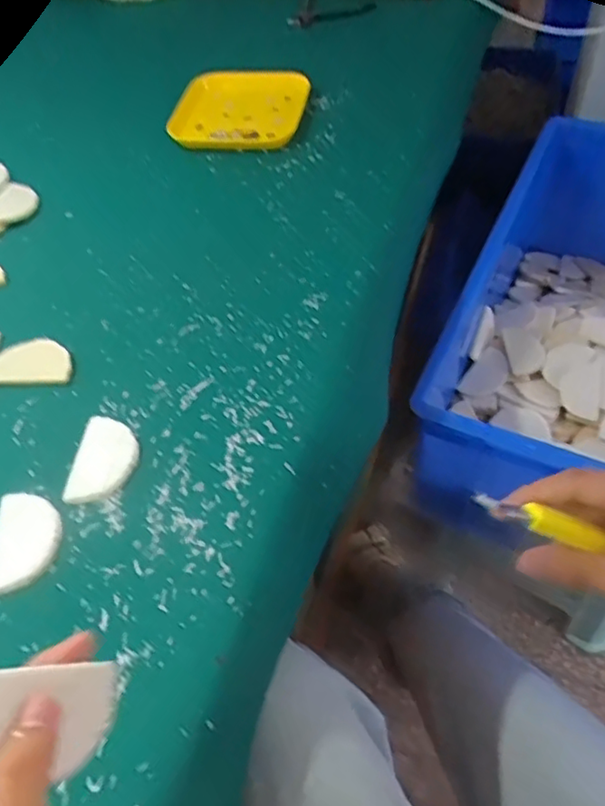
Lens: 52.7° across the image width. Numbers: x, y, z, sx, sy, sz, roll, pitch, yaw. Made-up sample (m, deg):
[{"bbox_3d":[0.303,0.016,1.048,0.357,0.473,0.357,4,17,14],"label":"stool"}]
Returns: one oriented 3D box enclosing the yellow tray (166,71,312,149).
[{"bbox_3d":[-0.073,-0.342,0.702,0.152,0.021,0.134,3,56,6],"label":"yellow tray"}]

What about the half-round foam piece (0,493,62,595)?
[{"bbox_3d":[-0.187,0.092,0.414,0.043,0.004,0.070,-9,55,-2],"label":"half-round foam piece"}]

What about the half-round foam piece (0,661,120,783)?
[{"bbox_3d":[-0.101,0.124,0.239,0.004,0.063,0.038,-28,58,36],"label":"half-round foam piece"}]

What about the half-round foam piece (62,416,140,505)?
[{"bbox_3d":[-0.144,0.040,0.446,0.045,0.006,0.068,0,55,4],"label":"half-round foam piece"}]

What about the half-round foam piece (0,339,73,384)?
[{"bbox_3d":[-0.224,-0.034,0.508,0.068,0.005,0.043,-1,55,3],"label":"half-round foam piece"}]

